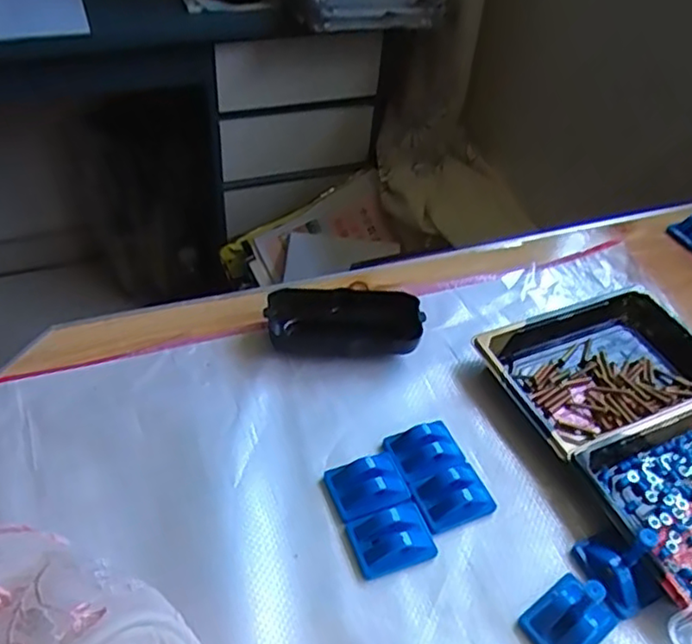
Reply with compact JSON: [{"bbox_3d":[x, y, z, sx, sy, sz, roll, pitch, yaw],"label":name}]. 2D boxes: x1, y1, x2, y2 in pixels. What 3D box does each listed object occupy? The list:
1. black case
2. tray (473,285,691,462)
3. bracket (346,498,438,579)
[{"bbox_3d":[-0.002,0.000,0.465,0.108,0.024,0.053,4,45,-2],"label":"black case"},{"bbox_3d":[0.185,0.032,0.462,0.164,0.024,0.107,-15,48,-20],"label":"tray"},{"bbox_3d":[0.026,0.121,0.365,0.046,0.015,0.034,-13,48,-19],"label":"bracket"}]

